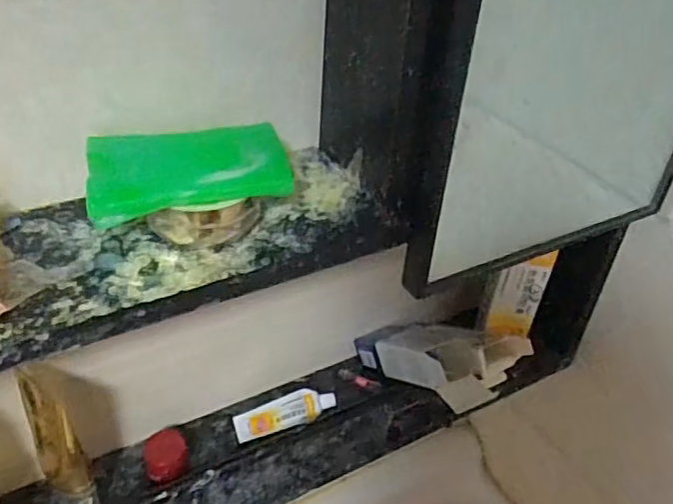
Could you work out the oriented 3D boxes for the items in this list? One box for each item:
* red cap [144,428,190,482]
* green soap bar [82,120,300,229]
[{"bbox_3d":[-0.132,0.157,0.490,0.032,0.019,0.032,3,38,-2],"label":"red cap"},{"bbox_3d":[-0.079,-0.045,0.337,0.102,0.017,0.060,-11,41,-19],"label":"green soap bar"}]

